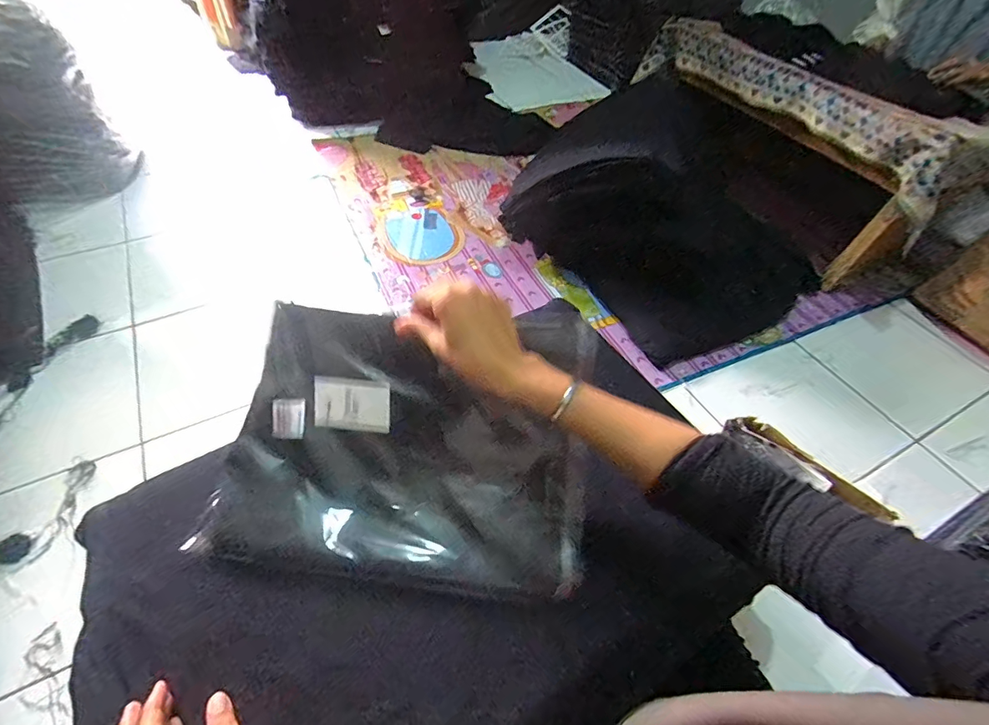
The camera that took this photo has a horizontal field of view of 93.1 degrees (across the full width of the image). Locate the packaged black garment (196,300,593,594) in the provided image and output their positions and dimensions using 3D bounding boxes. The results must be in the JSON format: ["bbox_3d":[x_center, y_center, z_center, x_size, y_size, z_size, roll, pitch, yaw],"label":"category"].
[{"bbox_3d":[-0.087,0.075,0.456,0.331,0.024,0.256,6,81,2],"label":"packaged black garment"}]

